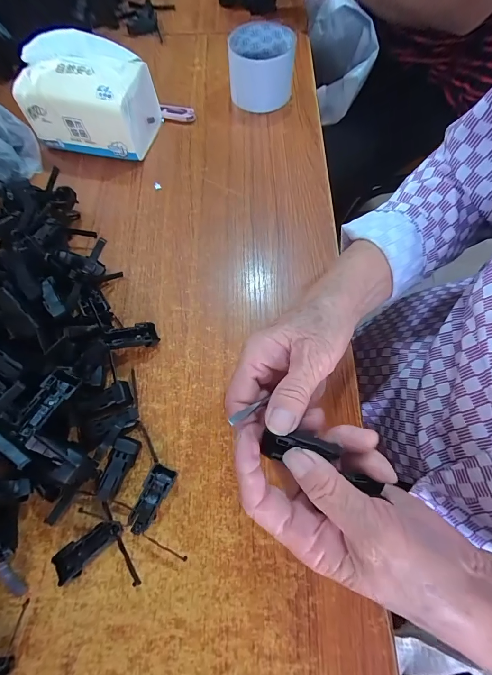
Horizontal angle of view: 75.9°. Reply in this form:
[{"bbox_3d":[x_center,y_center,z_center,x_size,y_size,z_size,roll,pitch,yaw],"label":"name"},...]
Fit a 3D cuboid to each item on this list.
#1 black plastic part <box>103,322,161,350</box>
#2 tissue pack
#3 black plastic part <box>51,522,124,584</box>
[{"bbox_3d":[-0.104,0.000,0.290,0.050,0.014,0.021,-13,63,-43],"label":"black plastic part"},{"bbox_3d":[-0.186,-0.293,0.386,0.139,0.092,0.099,11,68,5],"label":"tissue pack"},{"bbox_3d":[-0.118,0.158,0.238,0.047,0.015,0.020,-36,72,-14],"label":"black plastic part"}]

